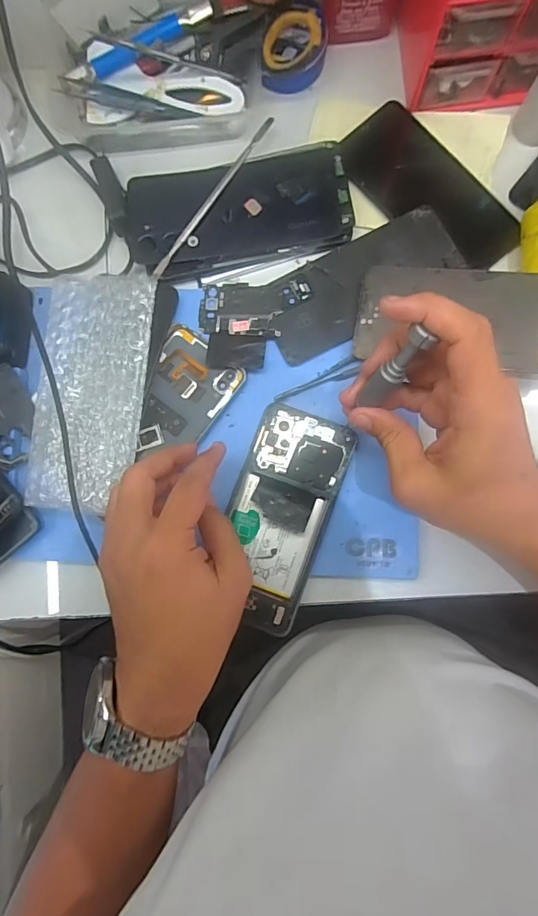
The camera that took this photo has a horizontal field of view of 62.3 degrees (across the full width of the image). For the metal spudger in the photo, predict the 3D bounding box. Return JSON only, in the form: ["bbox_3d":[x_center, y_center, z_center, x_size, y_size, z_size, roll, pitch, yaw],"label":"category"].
[{"bbox_3d":[-0.046,-0.207,0.351,0.011,0.006,0.154,35,88,6],"label":"metal spudger"}]

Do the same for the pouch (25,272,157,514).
[{"bbox_3d":[-0.131,-0.050,0.326,0.081,0.020,0.173,6,85,4],"label":"pouch"}]

